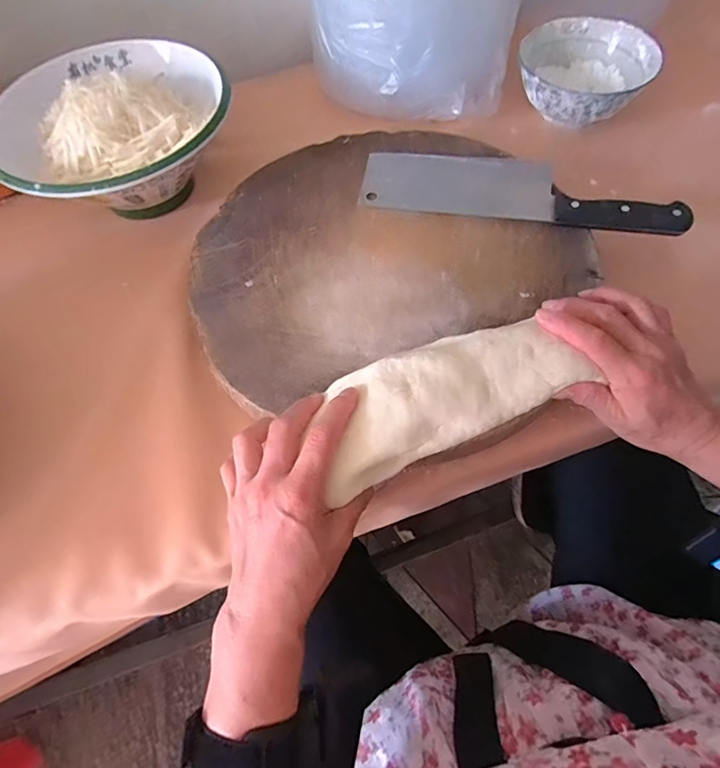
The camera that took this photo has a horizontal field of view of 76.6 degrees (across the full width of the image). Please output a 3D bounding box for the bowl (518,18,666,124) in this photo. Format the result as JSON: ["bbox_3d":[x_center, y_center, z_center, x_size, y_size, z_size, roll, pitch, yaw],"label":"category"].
[{"bbox_3d":[0.254,-0.347,0.521,0.136,0.058,0.138,-1,62,3],"label":"bowl"}]

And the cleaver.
[{"bbox_3d":[0.146,-0.187,0.432,0.285,0.021,0.077,12,64,9],"label":"cleaver"}]

